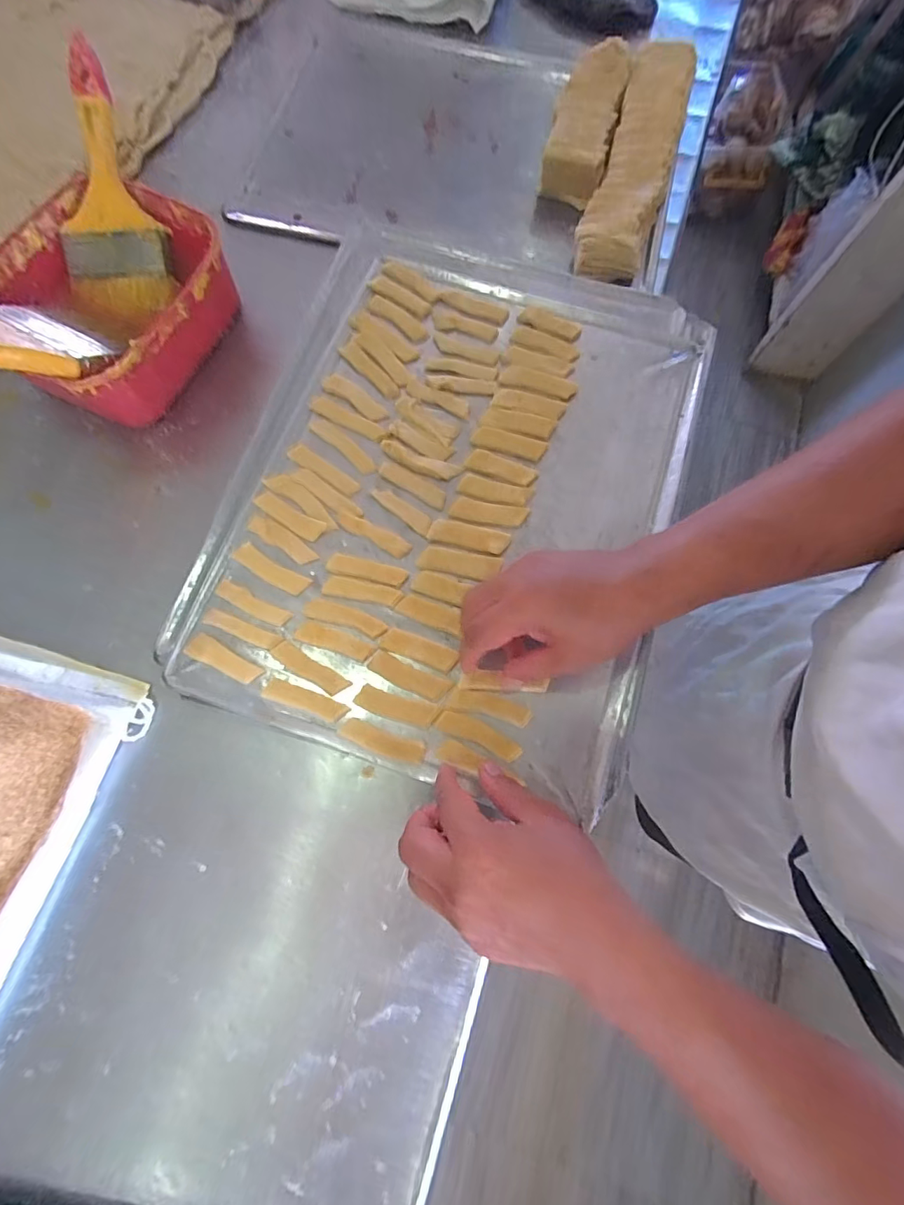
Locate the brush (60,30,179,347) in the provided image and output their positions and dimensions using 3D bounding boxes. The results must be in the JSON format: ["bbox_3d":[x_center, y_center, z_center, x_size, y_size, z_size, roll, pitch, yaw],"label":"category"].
[{"bbox_3d":[-0.300,-0.342,0.427,0.095,0.030,0.217,-3,101,-3],"label":"brush"}]

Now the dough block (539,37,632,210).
[{"bbox_3d":[0.143,-0.517,0.532,0.068,0.045,0.190,15,74,2],"label":"dough block"}]

